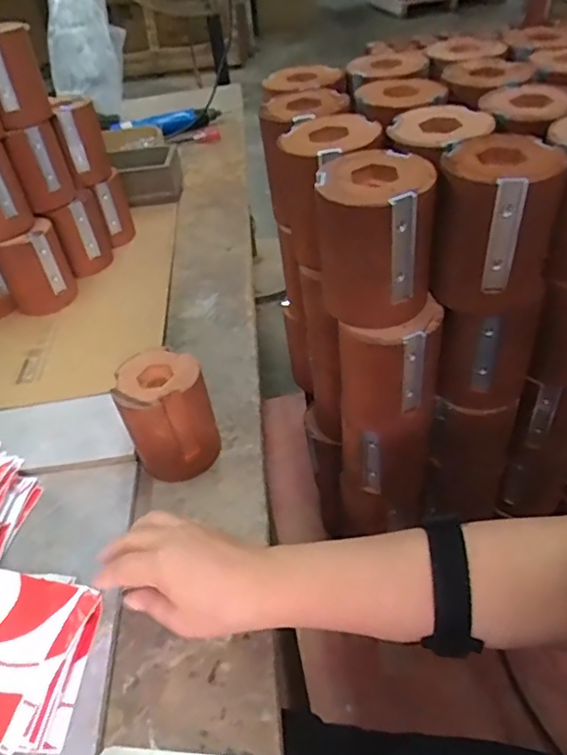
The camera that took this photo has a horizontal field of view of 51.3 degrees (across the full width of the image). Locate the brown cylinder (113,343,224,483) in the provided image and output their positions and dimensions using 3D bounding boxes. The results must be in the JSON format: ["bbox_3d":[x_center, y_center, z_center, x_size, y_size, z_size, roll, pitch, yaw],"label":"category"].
[{"bbox_3d":[-0.105,0.035,0.542,0.077,0.097,0.070,-20,43,-15],"label":"brown cylinder"}]

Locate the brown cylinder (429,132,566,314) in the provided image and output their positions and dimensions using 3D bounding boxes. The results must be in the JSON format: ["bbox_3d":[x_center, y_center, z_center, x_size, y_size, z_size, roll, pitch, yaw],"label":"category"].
[{"bbox_3d":[0.150,-0.108,0.420,0.078,0.101,0.075,7,43,15],"label":"brown cylinder"}]

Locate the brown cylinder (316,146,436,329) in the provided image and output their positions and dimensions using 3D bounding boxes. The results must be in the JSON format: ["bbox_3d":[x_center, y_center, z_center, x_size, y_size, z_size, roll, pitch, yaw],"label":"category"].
[{"bbox_3d":[0.065,-0.097,0.422,0.078,0.099,0.077,-3,42,4],"label":"brown cylinder"}]

